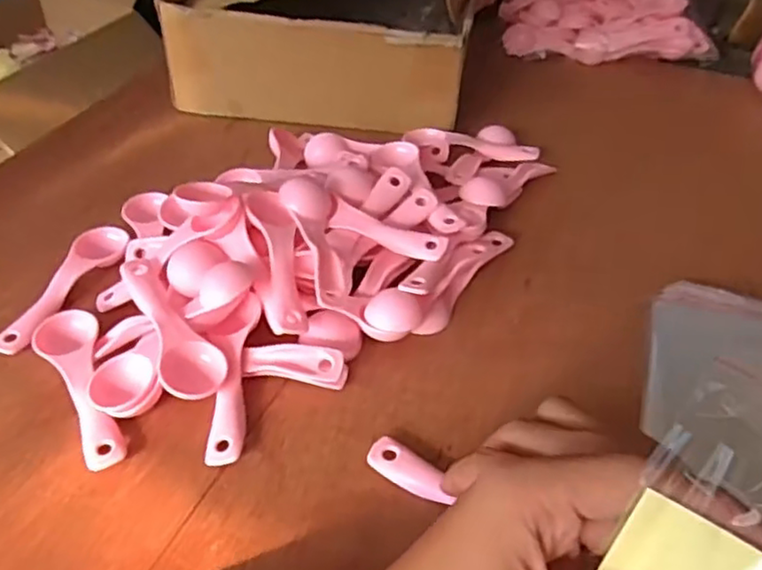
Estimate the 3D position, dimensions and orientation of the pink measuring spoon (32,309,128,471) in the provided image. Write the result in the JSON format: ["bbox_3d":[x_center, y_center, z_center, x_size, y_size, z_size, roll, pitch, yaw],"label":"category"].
[{"bbox_3d":[-0.172,0.055,0.395,0.033,0.014,0.119,-22,47,-24],"label":"pink measuring spoon"}]

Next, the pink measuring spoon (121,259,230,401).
[{"bbox_3d":[-0.124,0.027,0.408,0.035,0.028,0.116,-19,46,-22],"label":"pink measuring spoon"}]

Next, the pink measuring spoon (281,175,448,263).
[{"bbox_3d":[-0.012,-0.043,0.459,0.115,0.023,0.040,22,43,5],"label":"pink measuring spoon"}]

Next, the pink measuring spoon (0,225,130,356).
[{"bbox_3d":[-0.203,-0.001,0.442,0.034,0.015,0.113,12,43,11],"label":"pink measuring spoon"}]

